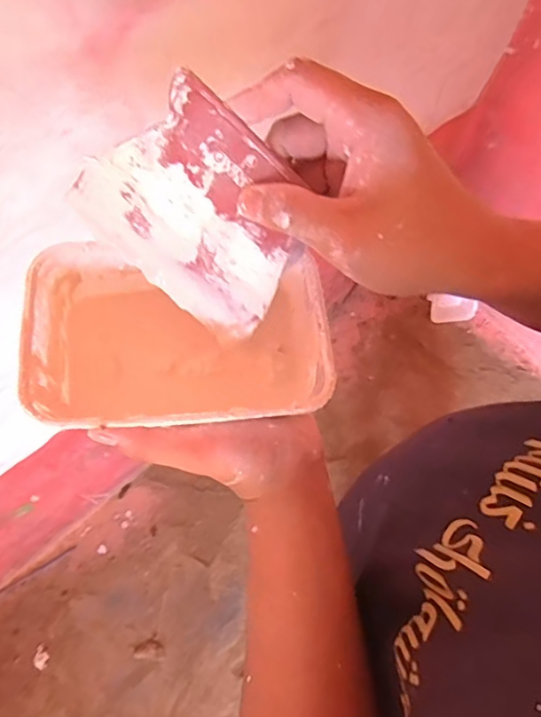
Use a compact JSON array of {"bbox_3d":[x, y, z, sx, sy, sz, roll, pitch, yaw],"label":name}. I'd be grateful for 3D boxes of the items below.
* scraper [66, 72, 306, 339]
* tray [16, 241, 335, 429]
[{"bbox_3d":[-0.037,-0.075,0.305,0.120,0.104,0.004,42,33,-16],"label":"scraper"},{"bbox_3d":[-0.053,-0.014,0.346,0.173,0.052,0.117,-5,69,-3],"label":"tray"}]

